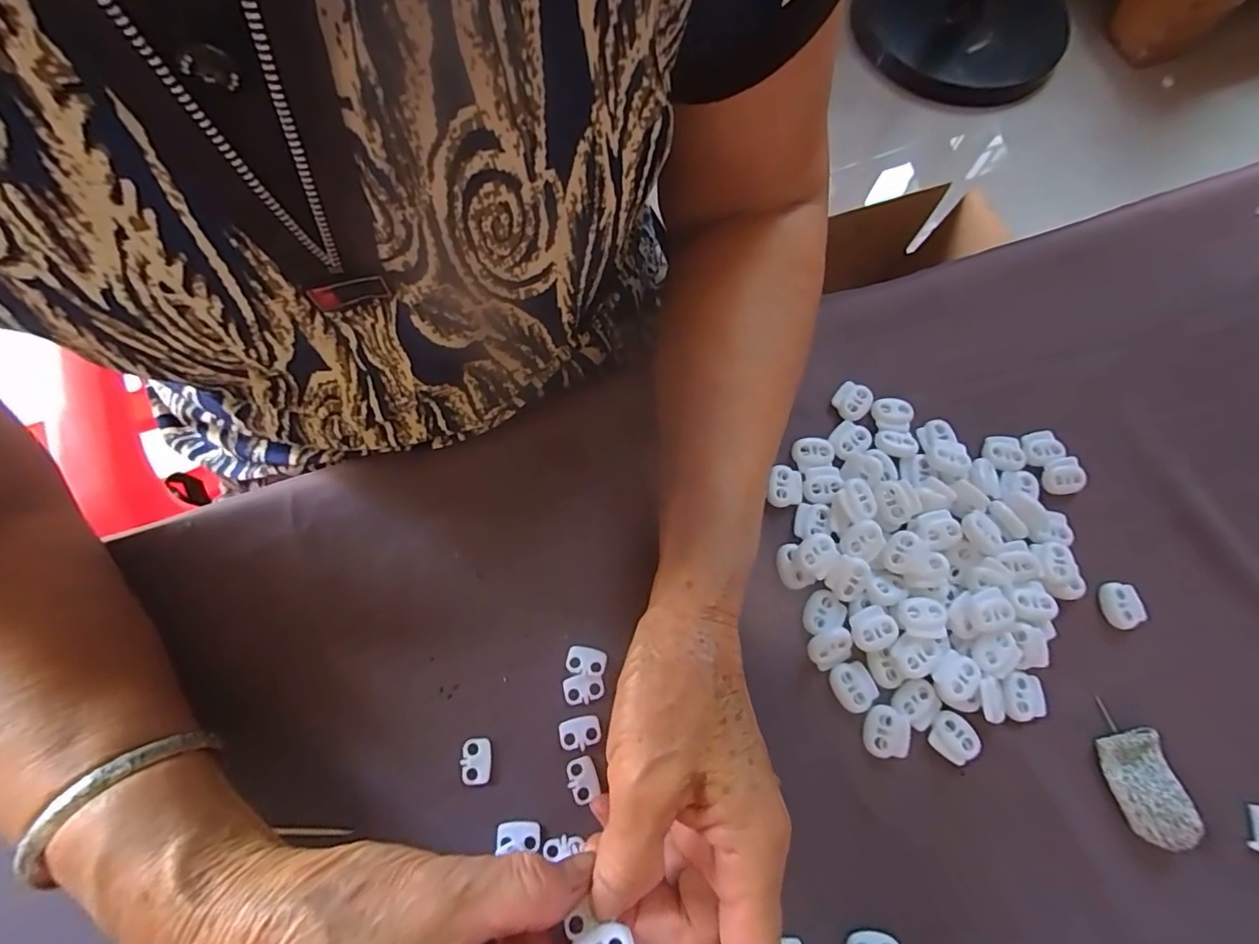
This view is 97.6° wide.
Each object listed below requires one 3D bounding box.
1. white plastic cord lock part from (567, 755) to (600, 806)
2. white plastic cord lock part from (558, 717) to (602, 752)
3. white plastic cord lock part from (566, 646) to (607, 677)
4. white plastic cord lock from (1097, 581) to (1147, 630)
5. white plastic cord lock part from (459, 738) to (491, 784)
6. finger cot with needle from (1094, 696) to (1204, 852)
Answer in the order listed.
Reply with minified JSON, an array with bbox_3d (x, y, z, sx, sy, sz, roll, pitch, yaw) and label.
[{"bbox_3d":[-0.021,0.138,0.245,0.013,0.004,0.018,-18,73,-8],"label":"white plastic cord lock part"},{"bbox_3d":[-0.023,0.119,0.251,0.019,0.004,0.013,-8,72,-4],"label":"white plastic cord lock part"},{"bbox_3d":[-0.021,0.089,0.261,0.018,0.004,0.012,7,71,1],"label":"white plastic cord lock part"},{"bbox_3d":[0.248,0.067,0.278,0.014,0.009,0.022,-8,72,-4],"label":"white plastic cord lock"},{"bbox_3d":[-0.069,0.130,0.247,0.013,0.004,0.019,-5,72,-3],"label":"white plastic cord lock part"},{"bbox_3d":[0.234,0.138,0.250,0.028,0.013,0.056,-9,72,-5],"label":"finger cot with needle"}]

